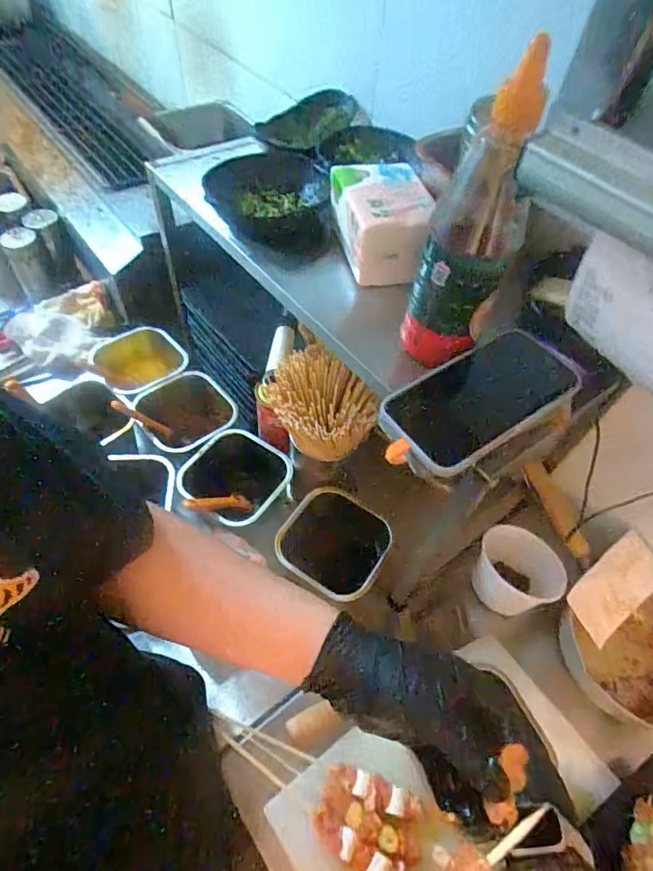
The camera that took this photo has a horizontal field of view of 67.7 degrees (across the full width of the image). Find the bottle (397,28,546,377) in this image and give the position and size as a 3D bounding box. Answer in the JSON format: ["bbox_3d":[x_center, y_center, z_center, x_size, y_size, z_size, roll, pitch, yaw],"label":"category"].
[{"bbox_3d":[0.113,-0.152,0.385,0.069,0.217,0.062,13,56,5],"label":"bottle"}]

